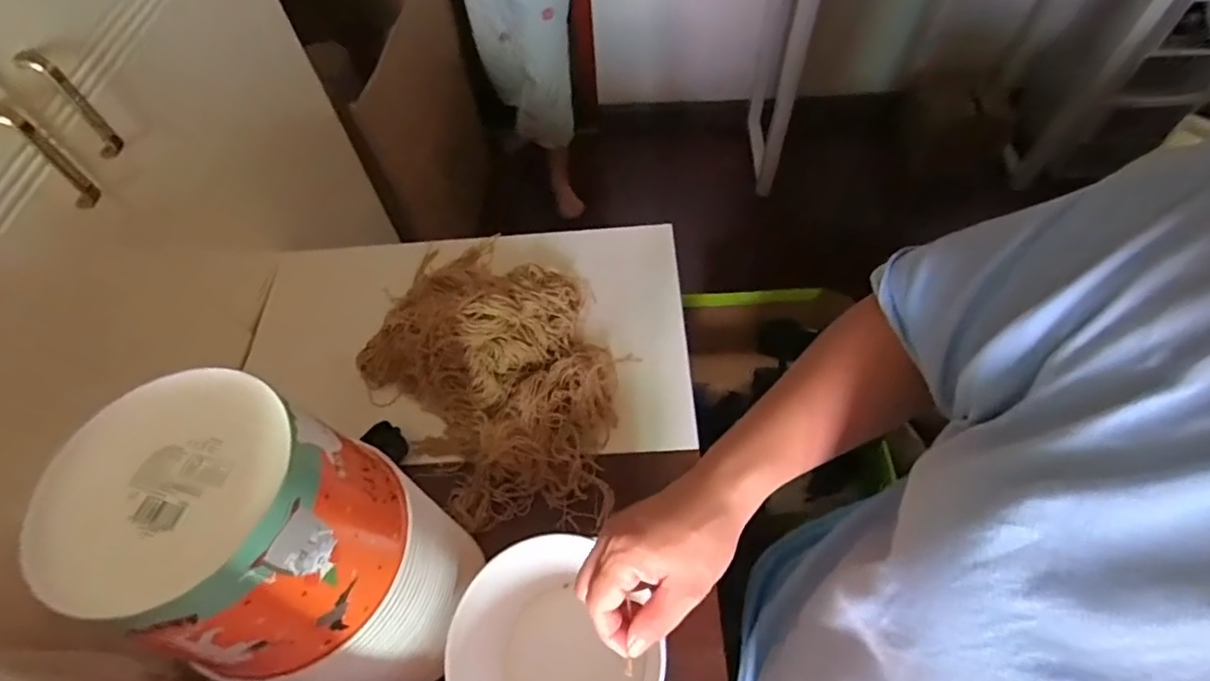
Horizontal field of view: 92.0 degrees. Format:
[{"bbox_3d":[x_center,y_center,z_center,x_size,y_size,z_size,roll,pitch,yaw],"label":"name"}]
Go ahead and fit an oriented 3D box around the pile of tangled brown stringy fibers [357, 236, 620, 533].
[{"bbox_3d":[-0.125,0.022,0.697,0.272,0.086,0.425,-35,63,-18],"label":"pile of tangled brown stringy fibers"}]

